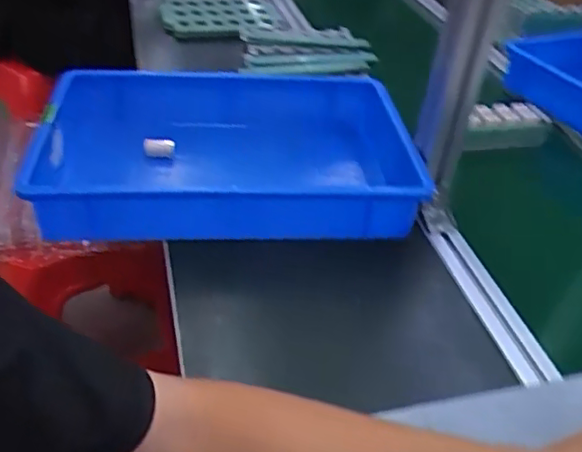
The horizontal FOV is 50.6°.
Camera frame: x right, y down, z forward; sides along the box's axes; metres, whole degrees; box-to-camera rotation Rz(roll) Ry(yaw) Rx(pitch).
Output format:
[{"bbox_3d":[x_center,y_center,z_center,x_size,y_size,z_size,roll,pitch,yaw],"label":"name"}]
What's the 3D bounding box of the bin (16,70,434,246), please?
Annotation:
[{"bbox_3d":[-0.066,-0.090,0.745,0.440,0.086,0.299,-1,39,-10],"label":"bin"}]

